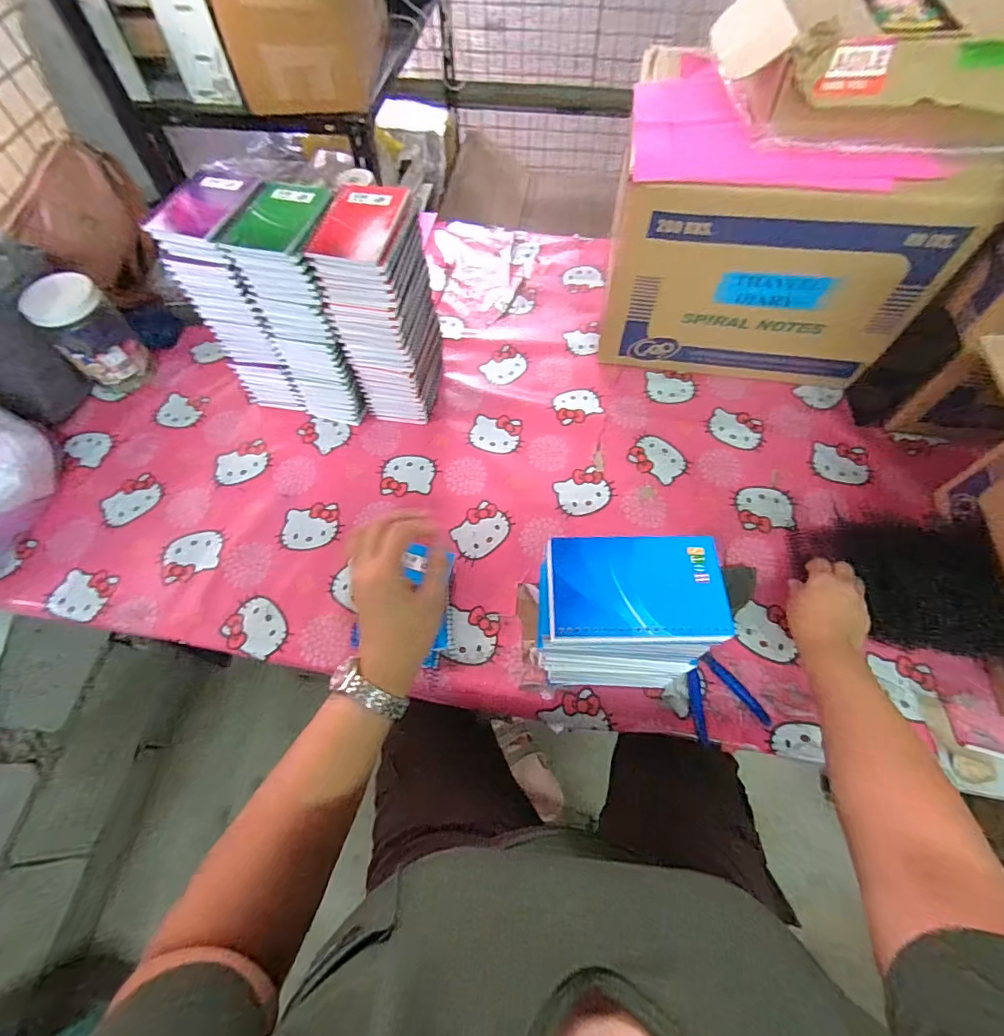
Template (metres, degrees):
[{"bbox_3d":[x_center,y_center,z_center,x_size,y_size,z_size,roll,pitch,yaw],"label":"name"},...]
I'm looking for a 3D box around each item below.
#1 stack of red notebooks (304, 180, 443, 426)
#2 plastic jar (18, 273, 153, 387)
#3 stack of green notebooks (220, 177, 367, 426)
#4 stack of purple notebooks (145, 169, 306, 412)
[{"bbox_3d":[-0.154,-0.268,0.668,0.094,0.283,0.134,11,62,7],"label":"stack of red notebooks"},{"bbox_3d":[-0.644,-0.288,0.769,0.099,0.169,0.089,-40,68,-18],"label":"plastic jar"},{"bbox_3d":[-0.260,-0.275,0.675,0.106,0.284,0.124,4,62,3],"label":"stack of green notebooks"},{"bbox_3d":[-0.352,-0.303,0.698,0.106,0.287,0.128,11,62,7],"label":"stack of purple notebooks"}]

